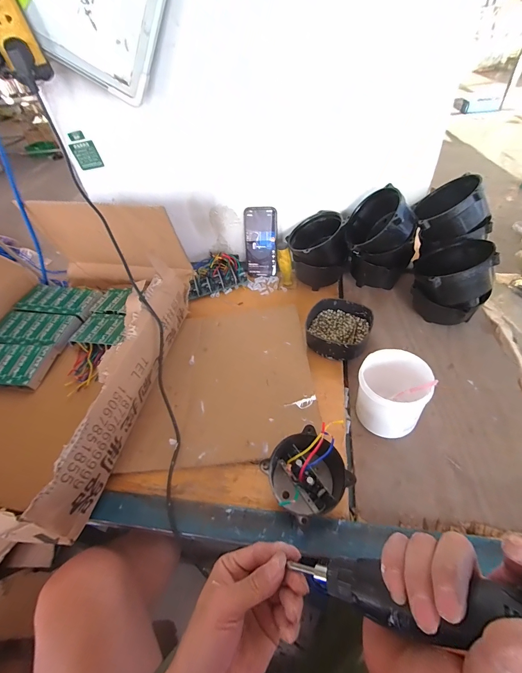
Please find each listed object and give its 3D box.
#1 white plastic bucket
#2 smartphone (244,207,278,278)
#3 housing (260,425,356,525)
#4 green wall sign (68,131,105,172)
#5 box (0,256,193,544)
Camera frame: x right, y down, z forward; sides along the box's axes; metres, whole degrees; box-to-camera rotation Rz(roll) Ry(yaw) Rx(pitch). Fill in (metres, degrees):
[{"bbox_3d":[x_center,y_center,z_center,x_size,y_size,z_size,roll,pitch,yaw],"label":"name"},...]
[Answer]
[{"bbox_3d":[0.191,0.091,0.455,0.089,0.105,0.093,-4,47,4],"label":"white plastic bucket"},{"bbox_3d":[0.000,-0.231,0.751,0.078,0.161,0.016,1,23,8],"label":"smartphone"},{"bbox_3d":[0.061,0.175,0.395,0.093,0.097,0.091,-4,47,4],"label":"housing"},{"bbox_3d":[-0.395,-0.416,0.684,0.056,0.074,0.006,-10,42,9],"label":"green wall sign"},{"bbox_3d":[-0.451,0.000,0.543,0.536,0.169,0.541,4,48,10],"label":"box"}]

